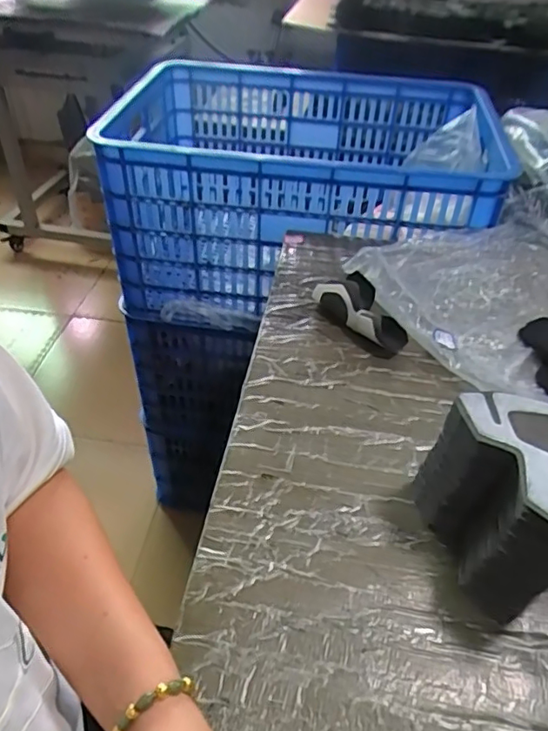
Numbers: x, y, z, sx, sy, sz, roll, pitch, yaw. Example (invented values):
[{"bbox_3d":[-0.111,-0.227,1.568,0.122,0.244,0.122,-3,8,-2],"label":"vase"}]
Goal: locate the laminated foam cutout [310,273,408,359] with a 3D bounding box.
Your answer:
[{"bbox_3d":[0.103,-0.065,0.635,0.064,0.054,0.120,-25,50,-27],"label":"laminated foam cutout"}]

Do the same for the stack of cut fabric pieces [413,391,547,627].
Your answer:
[{"bbox_3d":[0.189,0.103,0.424,0.102,0.114,0.128,-13,46,-16],"label":"stack of cut fabric pieces"}]

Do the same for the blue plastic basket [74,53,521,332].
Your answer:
[{"bbox_3d":[0.041,-0.305,0.970,0.568,0.292,0.449,2,43,-1],"label":"blue plastic basket"}]

